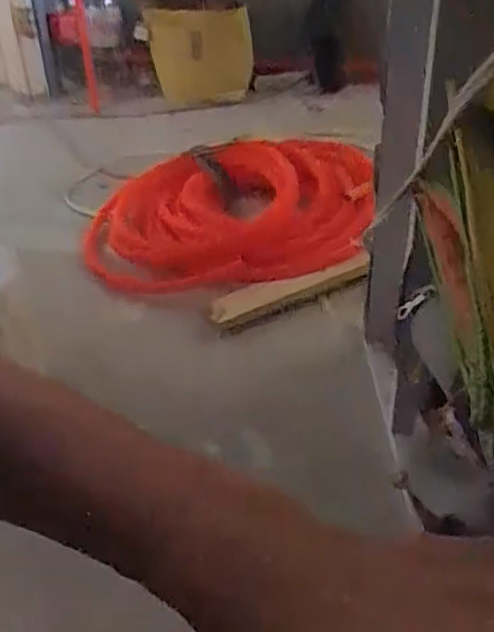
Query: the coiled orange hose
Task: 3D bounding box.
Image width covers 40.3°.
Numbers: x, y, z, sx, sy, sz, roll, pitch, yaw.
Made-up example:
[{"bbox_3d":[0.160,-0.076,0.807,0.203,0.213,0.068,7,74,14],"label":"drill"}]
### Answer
[{"bbox_3d":[-0.042,-0.165,1.181,0.481,0.187,0.343,-8,37,-7],"label":"coiled orange hose"}]

